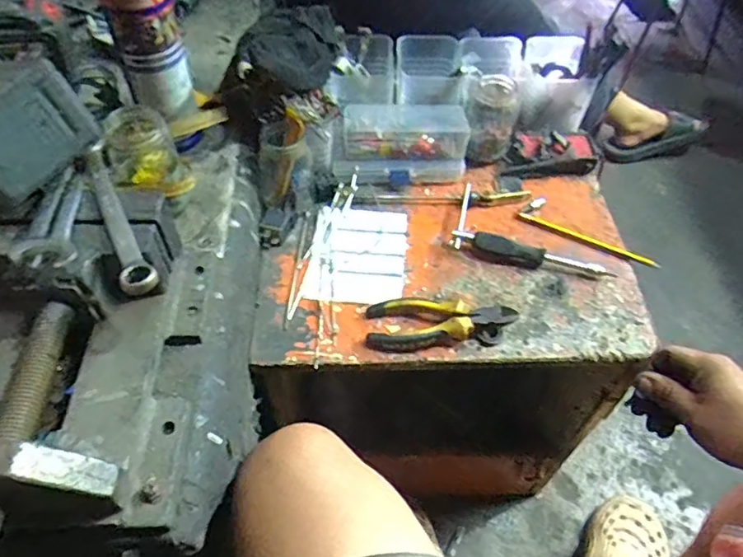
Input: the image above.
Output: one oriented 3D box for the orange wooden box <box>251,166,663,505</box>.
[{"bbox_3d":[0.084,0.103,0.833,0.432,0.435,0.315,3,53,-1],"label":"orange wooden box"}]

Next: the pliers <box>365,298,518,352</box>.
[{"bbox_3d":[0.072,0.042,0.601,0.151,0.034,0.055,-2,53,-5],"label":"pliers"}]

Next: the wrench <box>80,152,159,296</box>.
[{"bbox_3d":[-0.211,-0.051,0.462,0.024,0.008,0.167,-24,58,-19],"label":"wrench"}]

